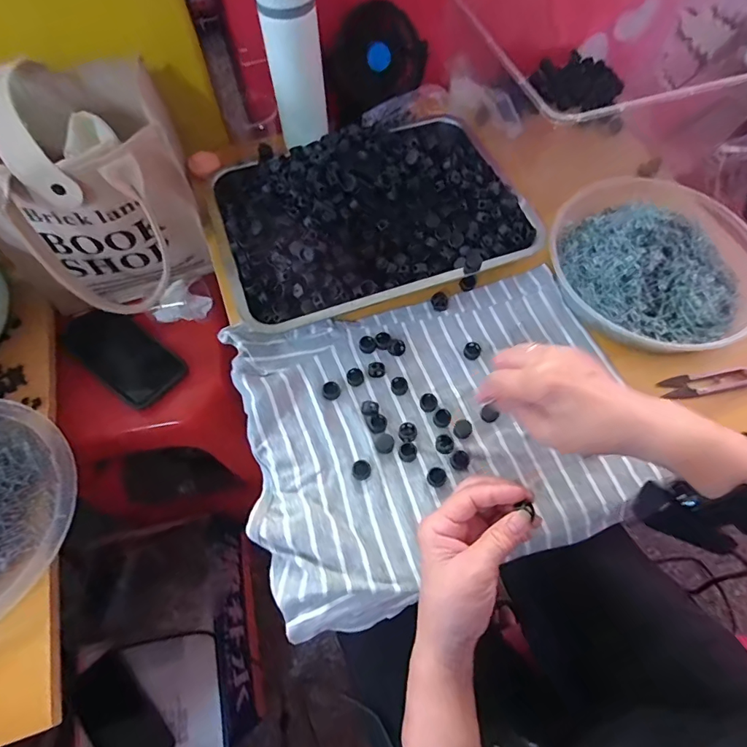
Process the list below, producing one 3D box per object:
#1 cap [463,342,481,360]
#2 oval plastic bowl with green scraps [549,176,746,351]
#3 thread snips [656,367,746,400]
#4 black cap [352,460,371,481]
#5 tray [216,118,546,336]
[{"bbox_3d":[0.103,-0.024,0.462,0.017,0.010,0.019,42,71,17],"label":"cap"},{"bbox_3d":[0.306,-0.127,0.477,0.224,0.069,0.225,41,71,17],"label":"oval plastic bowl with green scraps"},{"bbox_3d":[0.338,0.009,0.449,0.094,0.018,0.022,-8,65,-4],"label":"thread snips"},{"bbox_3d":[-0.011,0.089,0.407,0.017,0.004,0.018,0,64,0],"label":"black cap"},{"bbox_3d":[-0.007,-0.193,0.500,0.332,0.084,0.239,-17,66,-8],"label":"tray"}]

